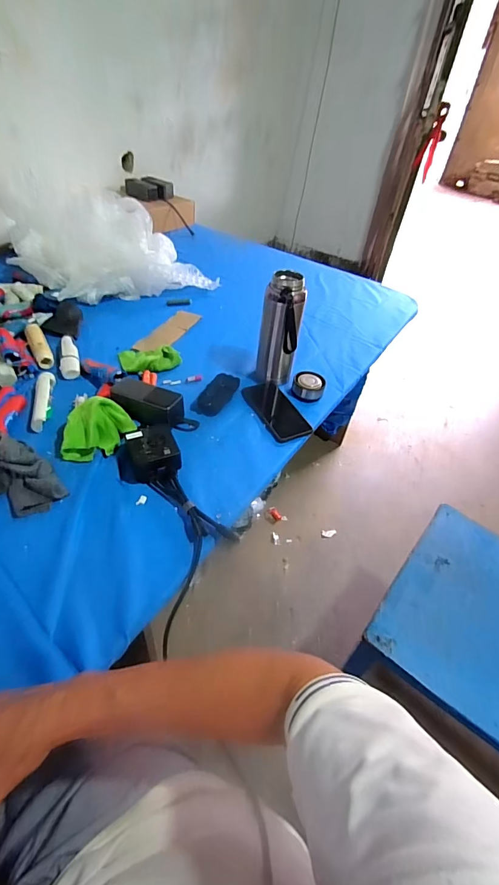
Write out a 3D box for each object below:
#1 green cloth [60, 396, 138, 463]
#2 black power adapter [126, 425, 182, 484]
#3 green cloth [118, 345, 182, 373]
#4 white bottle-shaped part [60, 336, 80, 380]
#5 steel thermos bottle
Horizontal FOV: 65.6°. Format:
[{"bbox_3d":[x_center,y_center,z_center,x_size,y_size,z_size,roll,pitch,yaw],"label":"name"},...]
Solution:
[{"bbox_3d":[-0.253,-0.024,0.645,0.119,0.065,0.079,-12,47,-18],"label":"green cloth"},{"bbox_3d":[-0.154,0.016,0.623,0.072,0.046,0.080,-14,48,-20],"label":"black power adapter"},{"bbox_3d":[-0.212,-0.182,0.825,0.123,0.032,0.079,-8,46,-15],"label":"green cloth"},{"bbox_3d":[-0.373,-0.177,0.801,0.038,0.023,0.130,-12,47,-18],"label":"white bottle-shaped part"},{"bbox_3d":[0.060,-0.214,0.763,0.078,0.213,0.068,9,44,3],"label":"steel thermos bottle"}]

